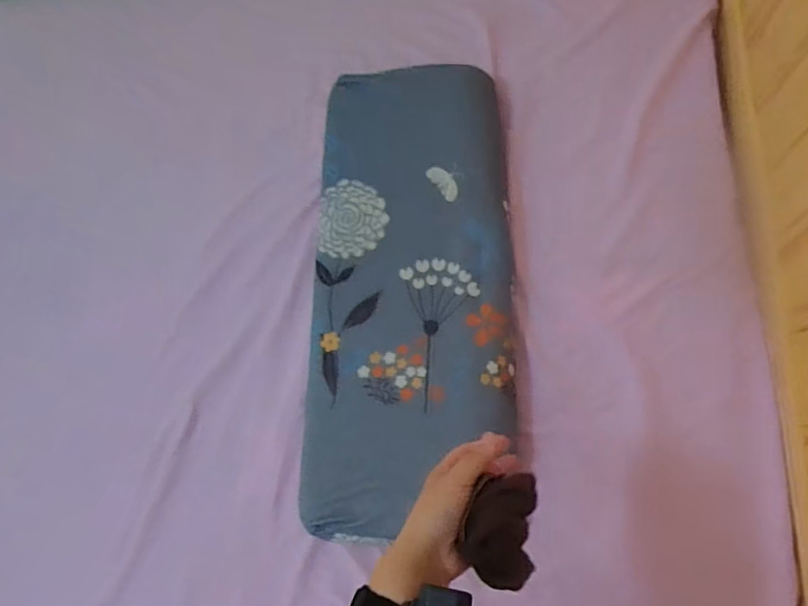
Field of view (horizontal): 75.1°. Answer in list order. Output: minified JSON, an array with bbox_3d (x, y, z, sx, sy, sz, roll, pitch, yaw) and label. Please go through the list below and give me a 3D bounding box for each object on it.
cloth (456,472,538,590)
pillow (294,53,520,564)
[{"bbox_3d":[0.078,0.184,0.421,0.060,0.043,0.087,6,72,3],"label":"cloth"},{"bbox_3d":[0.015,-0.038,0.802,0.313,0.078,0.732,1,72,1],"label":"pillow"}]

